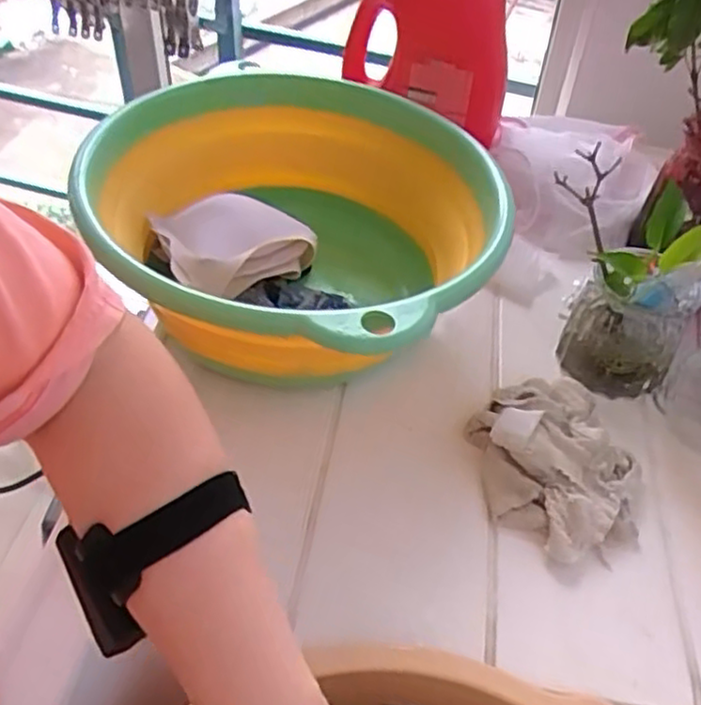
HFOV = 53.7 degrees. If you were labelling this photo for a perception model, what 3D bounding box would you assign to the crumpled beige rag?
[{"bbox_3d":[0.165,0.084,0.546,0.124,0.047,0.161,-3,46,-6],"label":"crumpled beige rag"}]

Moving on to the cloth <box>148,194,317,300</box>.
[{"bbox_3d":[-0.099,-0.097,0.612,0.123,0.030,0.118,-16,49,-19],"label":"cloth"}]

